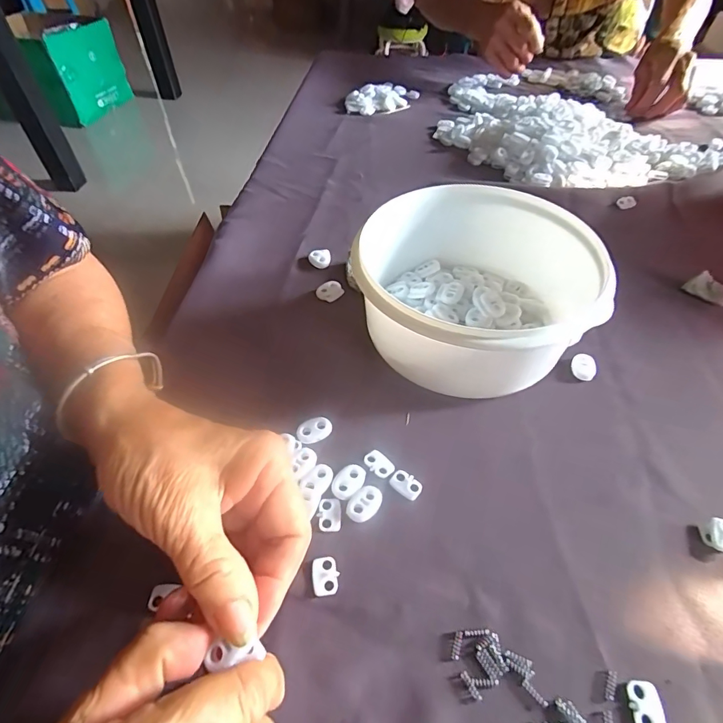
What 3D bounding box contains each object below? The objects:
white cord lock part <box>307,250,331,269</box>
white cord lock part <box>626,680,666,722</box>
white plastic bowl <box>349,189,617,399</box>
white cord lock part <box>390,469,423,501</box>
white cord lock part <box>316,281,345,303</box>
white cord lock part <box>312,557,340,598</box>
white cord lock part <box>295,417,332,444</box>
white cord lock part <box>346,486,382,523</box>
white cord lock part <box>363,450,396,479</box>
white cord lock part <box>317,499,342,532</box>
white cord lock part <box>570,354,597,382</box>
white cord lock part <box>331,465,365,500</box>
[{"bbox_3d":[-0.038,-0.094,0.386,0.020,0.008,0.015,-5,50,-2],"label":"white cord lock part"},{"bbox_3d":[0.123,0.149,0.183,0.013,0.004,0.019,4,51,6],"label":"white cord lock part"},{"bbox_3d":[0.079,-0.049,0.303,0.149,0.076,0.159,3,51,5],"label":"white plastic bowl"},{"bbox_3d":[0.026,0.072,0.251,0.019,0.004,0.013,31,58,25],"label":"white cord lock part"},{"bbox_3d":[-0.027,-0.059,0.361,0.021,0.007,0.018,-33,56,-23],"label":"white cord lock part"},{"bbox_3d":[-0.019,0.110,0.219,0.013,0.004,0.019,-8,51,-4],"label":"white cord lock part"},{"bbox_3d":[-0.030,0.045,0.272,0.023,0.006,0.014,-25,54,-17],"label":"white cord lock part"},{"bbox_3d":[0.002,0.081,0.242,0.015,0.004,0.022,32,58,25],"label":"white cord lock part"},{"bbox_3d":[0.011,0.061,0.258,0.019,0.004,0.012,33,59,26],"label":"white cord lock part"},{"bbox_3d":[-0.018,0.086,0.240,0.013,0.004,0.018,-3,50,0],"label":"white cord lock part"},{"bbox_3d":[0.158,0.004,0.303,0.015,0.008,0.020,10,51,10],"label":"white cord lock part"},{"bbox_3d":[-0.008,0.070,0.250,0.016,0.004,0.022,28,57,23],"label":"white cord lock part"}]

